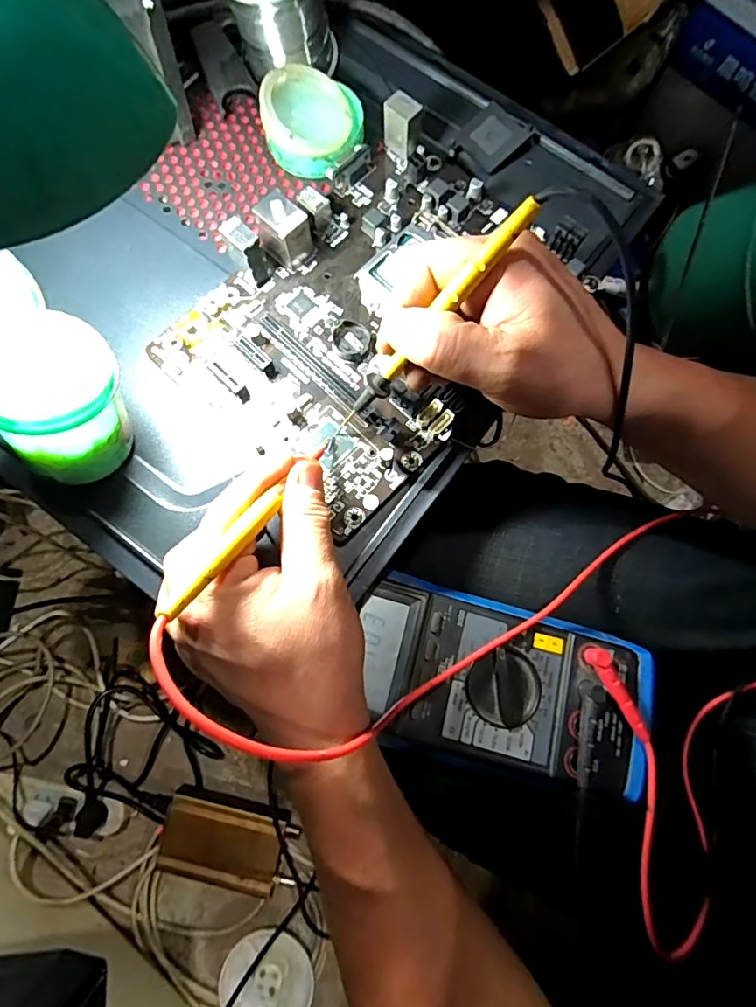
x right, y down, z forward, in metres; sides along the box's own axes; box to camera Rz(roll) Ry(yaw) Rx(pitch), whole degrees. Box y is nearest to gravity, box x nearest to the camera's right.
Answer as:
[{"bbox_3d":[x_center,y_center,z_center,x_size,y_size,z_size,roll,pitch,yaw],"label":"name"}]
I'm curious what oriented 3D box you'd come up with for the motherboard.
[{"bbox_3d":[-0.009,-0.121,0.300,0.183,0.033,0.219,43,81,7],"label":"motherboard"}]

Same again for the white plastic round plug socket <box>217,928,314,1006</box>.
[{"bbox_3d":[-0.134,0.583,0.616,0.105,0.034,0.110,4,71,-13],"label":"white plastic round plug socket"}]

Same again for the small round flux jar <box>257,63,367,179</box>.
[{"bbox_3d":[-0.043,-0.253,0.334,0.064,0.028,0.061,0,78,-1],"label":"small round flux jar"}]

